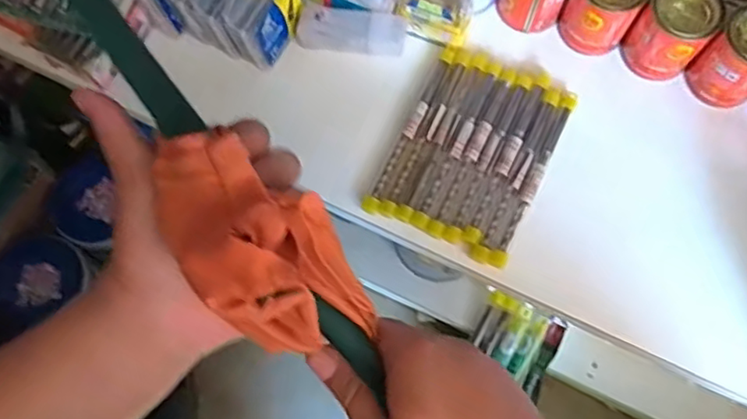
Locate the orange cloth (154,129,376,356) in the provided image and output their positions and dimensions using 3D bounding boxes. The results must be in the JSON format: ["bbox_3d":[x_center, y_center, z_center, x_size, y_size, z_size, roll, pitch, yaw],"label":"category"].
[{"bbox_3d":[-0.053,0.013,0.279,0.060,0.075,0.104,-37,73,-13],"label":"orange cloth"}]

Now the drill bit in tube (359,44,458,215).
[{"bbox_3d":[0.031,-0.070,0.512,0.014,0.010,0.162,24,71,10],"label":"drill bit in tube"}]

